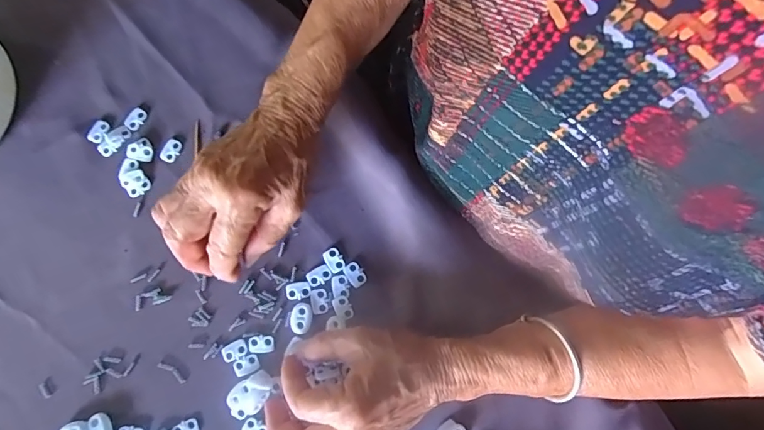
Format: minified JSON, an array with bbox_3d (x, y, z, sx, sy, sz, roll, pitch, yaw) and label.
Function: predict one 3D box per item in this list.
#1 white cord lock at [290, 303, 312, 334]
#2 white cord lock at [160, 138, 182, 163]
[{"bbox_3d":[-0.061,0.078,0.343,0.016,0.004,0.022,2,80,0],"label":"white cord lock"},{"bbox_3d":[-0.172,-0.053,0.372,0.013,0.004,0.019,28,81,5],"label":"white cord lock"}]

